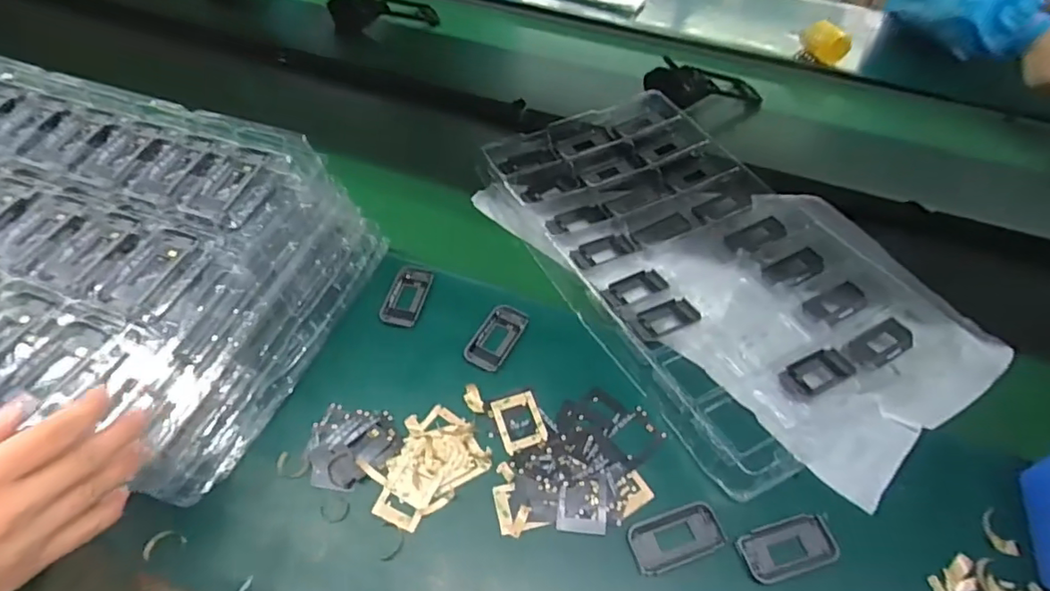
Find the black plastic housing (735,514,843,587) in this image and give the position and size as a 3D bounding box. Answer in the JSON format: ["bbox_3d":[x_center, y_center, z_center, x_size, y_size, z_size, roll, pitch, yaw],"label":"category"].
[{"bbox_3d":[0.215,0.203,0.458,0.080,0.014,0.039,-12,52,-13],"label":"black plastic housing"}]

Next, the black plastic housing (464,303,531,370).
[{"bbox_3d":[-0.028,0.041,0.575,0.041,0.004,0.077,23,53,15],"label":"black plastic housing"}]

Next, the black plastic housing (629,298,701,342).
[{"bbox_3d":[0.146,0.026,0.599,0.073,0.020,0.036,-19,54,-18],"label":"black plastic housing"}]

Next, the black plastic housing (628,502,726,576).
[{"bbox_3d":[0.124,0.195,0.462,0.077,0.008,0.040,-14,53,-15],"label":"black plastic housing"}]

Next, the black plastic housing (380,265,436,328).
[{"bbox_3d":[-0.124,-0.002,0.601,0.041,0.004,0.077,11,51,6],"label":"black plastic housing"}]

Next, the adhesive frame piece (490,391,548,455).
[{"bbox_3d":[-0.004,0.114,0.519,0.041,0.004,0.053,-12,52,-13],"label":"adhesive frame piece"}]

